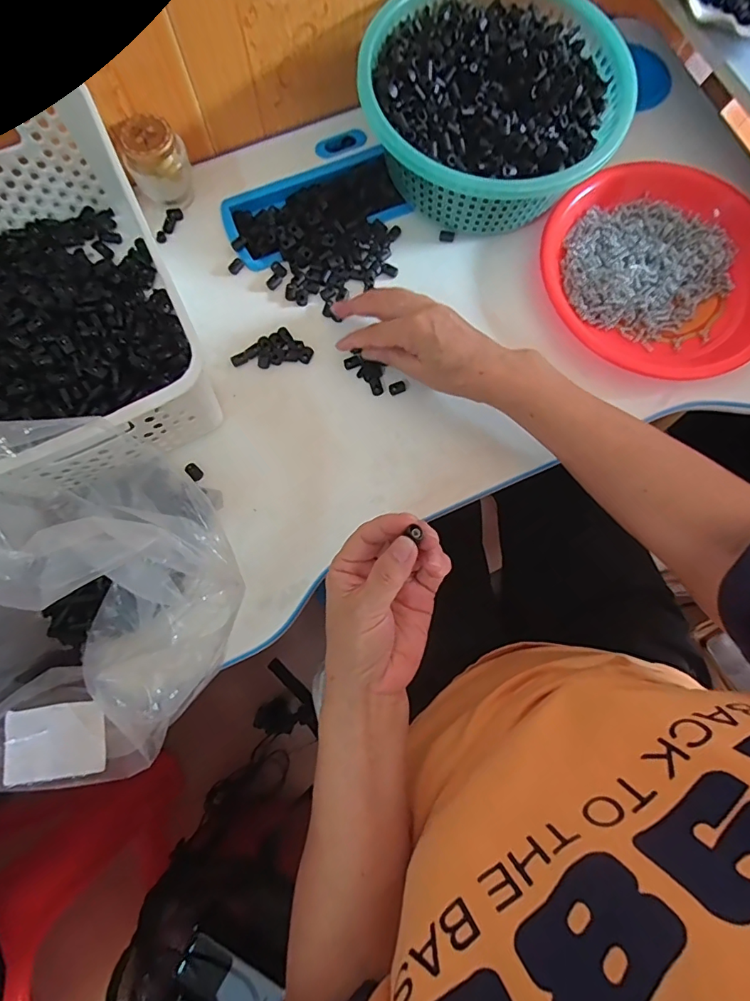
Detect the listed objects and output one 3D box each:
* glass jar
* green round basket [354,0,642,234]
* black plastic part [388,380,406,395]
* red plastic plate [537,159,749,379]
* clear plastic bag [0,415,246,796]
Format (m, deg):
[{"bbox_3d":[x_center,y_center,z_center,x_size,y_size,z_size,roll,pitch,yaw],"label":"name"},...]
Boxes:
[{"bbox_3d":[-0.206,-0.325,0.464,0.049,0.062,0.049,0,77,-1],"label":"glass jar"},{"bbox_3d":[0.107,-0.362,0.458,0.233,0.087,0.235,0,77,-1],"label":"green round basket"},{"bbox_3d":[0.021,-0.104,0.449,0.015,0.006,0.011,-17,78,-4],"label":"black plastic part"},{"bbox_3d":[0.271,-0.227,0.460,0.218,0.029,0.216,0,77,-1],"label":"red plastic plate"},{"bbox_3d":[-0.195,0.078,0.306,0.214,0.207,0.179,-40,81,-9],"label":"clear plastic bag"}]

